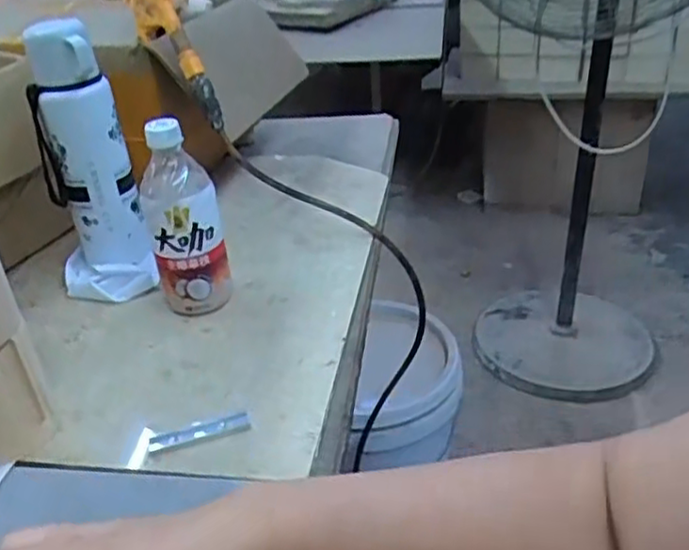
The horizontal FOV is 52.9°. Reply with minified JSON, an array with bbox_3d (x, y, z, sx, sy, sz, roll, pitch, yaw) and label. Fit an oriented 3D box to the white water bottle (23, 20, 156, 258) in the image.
[{"bbox_3d":[-0.259,-0.115,0.699,0.079,0.260,0.065,-18,34,-23],"label":"white water bottle"}]

